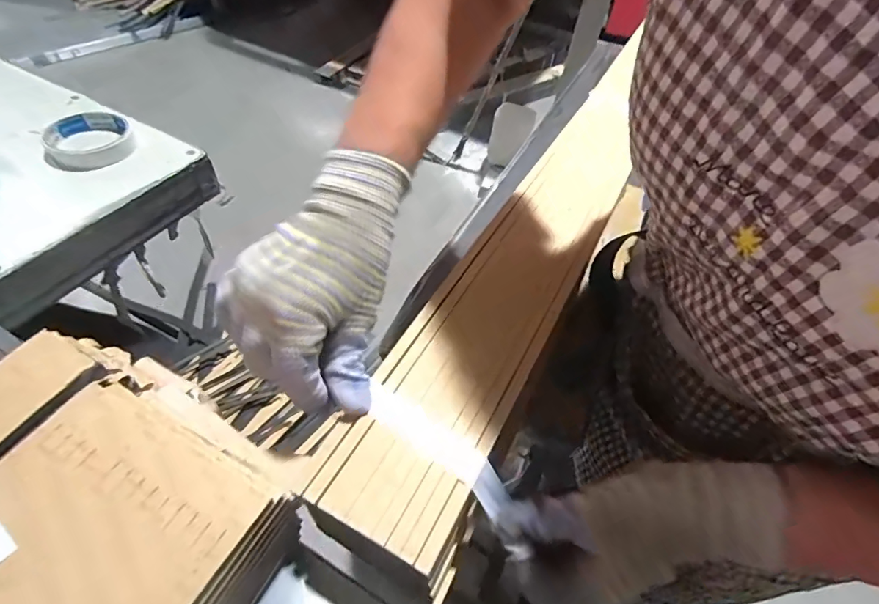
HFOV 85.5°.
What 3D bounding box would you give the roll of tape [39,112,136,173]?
[{"bbox_3d":[-0.387,-0.179,0.524,0.085,0.018,0.092,-25,57,-24],"label":"roll of tape"}]

